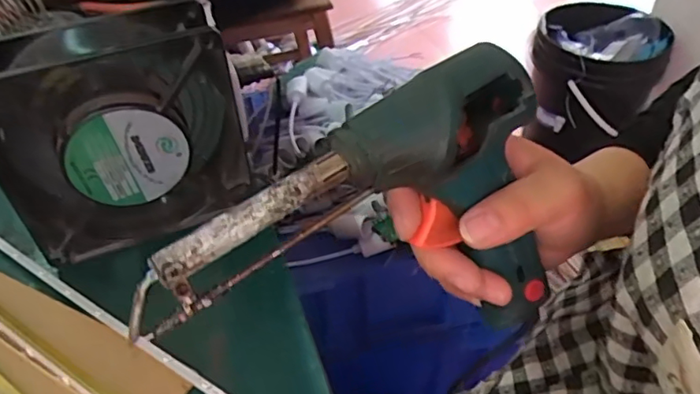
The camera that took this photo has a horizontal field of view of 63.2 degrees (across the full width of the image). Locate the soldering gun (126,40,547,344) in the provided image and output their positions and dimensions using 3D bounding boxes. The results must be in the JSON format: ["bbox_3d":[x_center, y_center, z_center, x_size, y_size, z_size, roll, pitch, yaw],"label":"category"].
[{"bbox_3d":[0.002,0.010,0.248,0.184,0.121,0.054,-12,41,-15],"label":"soldering gun"}]

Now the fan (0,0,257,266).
[{"bbox_3d":[-0.121,-0.033,0.304,0.121,0.121,0.048,-15,42,-19],"label":"fan"}]

